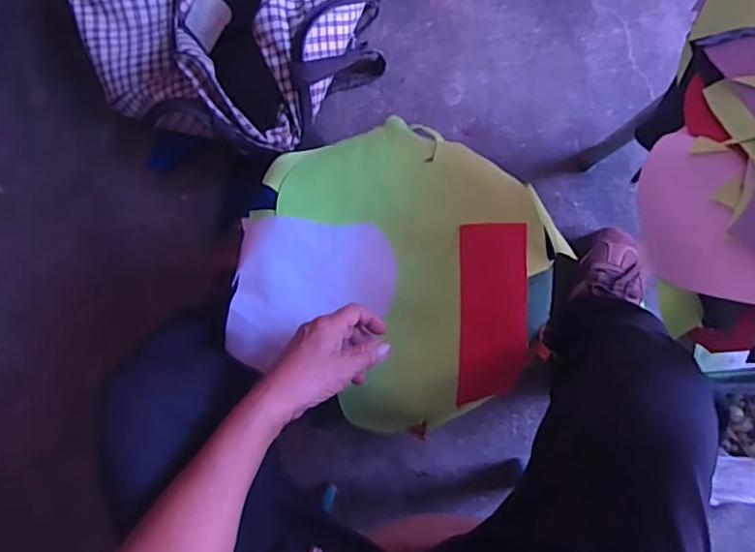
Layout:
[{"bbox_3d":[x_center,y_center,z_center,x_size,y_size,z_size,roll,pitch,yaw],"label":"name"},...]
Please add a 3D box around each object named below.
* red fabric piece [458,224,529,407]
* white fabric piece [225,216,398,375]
[{"bbox_3d":[0.113,0.036,0.557,0.064,0.018,0.169,1,86,7],"label":"red fabric piece"},{"bbox_3d":[-0.067,0.018,0.567,0.162,0.019,0.145,5,87,7],"label":"white fabric piece"}]

